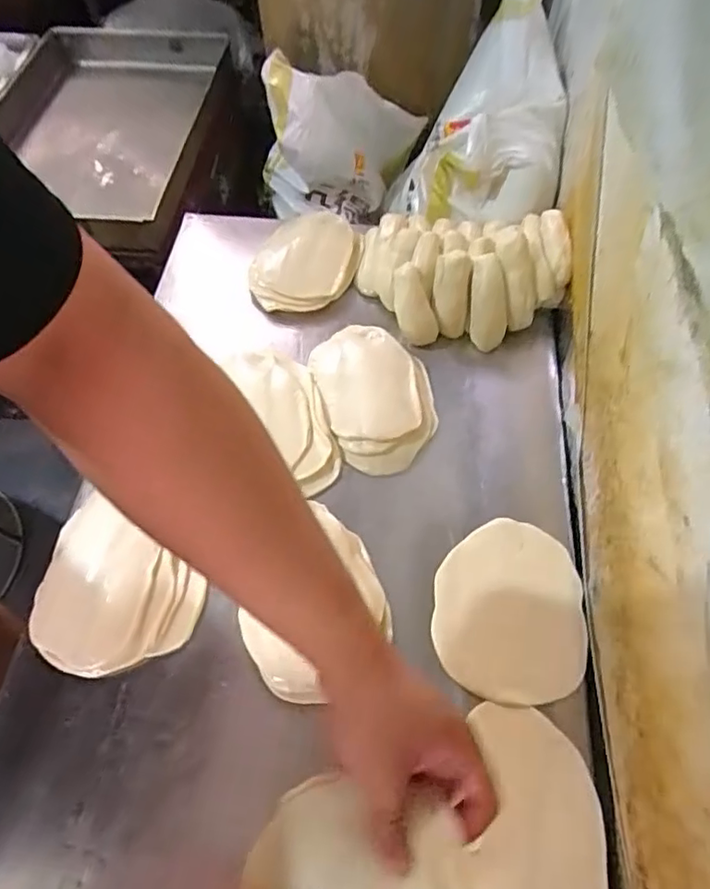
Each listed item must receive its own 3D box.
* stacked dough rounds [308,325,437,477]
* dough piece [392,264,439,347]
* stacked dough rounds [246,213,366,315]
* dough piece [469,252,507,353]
[{"bbox_3d":[0.027,-0.063,0.766,0.139,0.049,0.209,-15,58,-8],"label":"stacked dough rounds"},{"bbox_3d":[0.081,-0.198,0.822,0.046,0.116,0.036,-27,25,-14],"label":"dough piece"},{"bbox_3d":[-0.072,-0.277,0.859,0.159,0.043,0.167,0,58,2],"label":"stacked dough rounds"},{"bbox_3d":[0.184,-0.195,0.799,0.046,0.127,0.027,-5,19,-1],"label":"dough piece"}]

